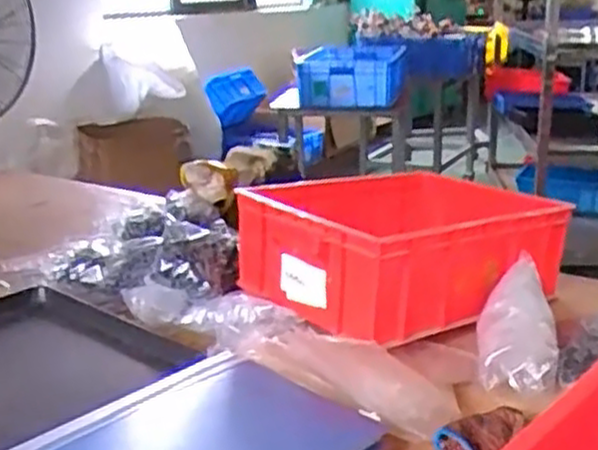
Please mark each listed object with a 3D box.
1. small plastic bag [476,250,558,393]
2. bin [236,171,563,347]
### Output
[{"bbox_3d":[0.255,0.107,0.906,0.086,0.050,0.191,4,39,14],"label":"small plastic bag"},{"bbox_3d":[0.146,0.026,1.089,0.375,0.141,0.304,-14,23,-33],"label":"bin"}]

